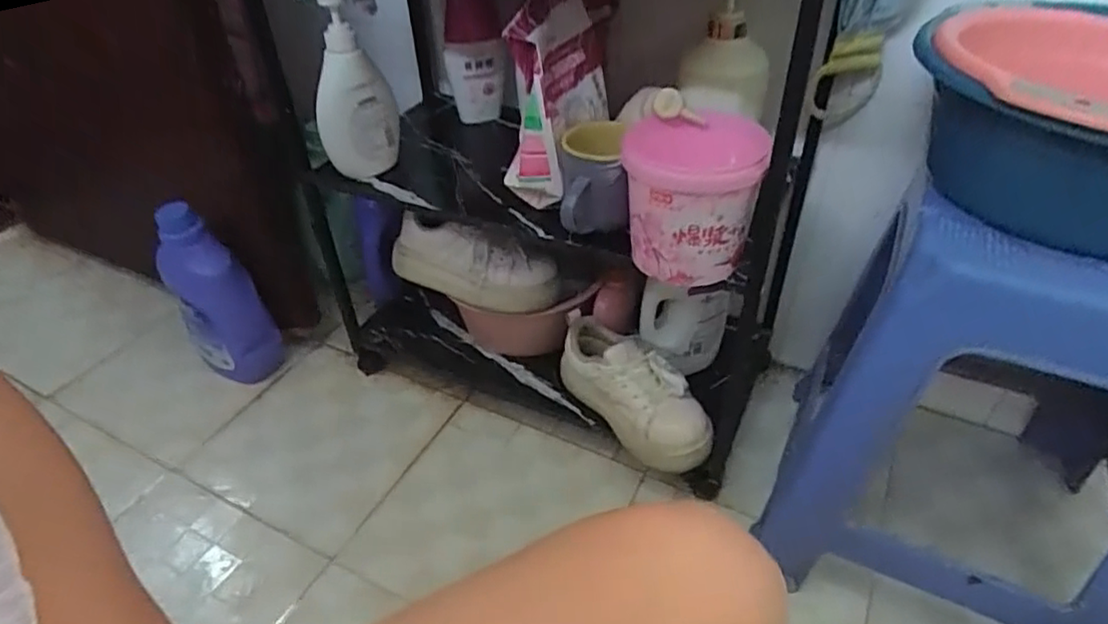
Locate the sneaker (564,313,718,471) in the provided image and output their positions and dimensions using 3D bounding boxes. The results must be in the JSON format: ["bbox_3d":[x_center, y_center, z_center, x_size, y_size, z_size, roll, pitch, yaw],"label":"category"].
[{"bbox_3d":[0.098,0.104,0.850,0.094,0.115,0.253,-29,47,-28],"label":"sneaker"}]

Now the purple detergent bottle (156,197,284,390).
[{"bbox_3d":[-0.513,-0.009,0.985,0.112,0.310,0.106,-29,48,-29],"label":"purple detergent bottle"}]

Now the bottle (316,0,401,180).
[{"bbox_3d":[-0.240,-0.259,0.755,0.095,0.223,0.067,-15,41,-13],"label":"bottle"}]

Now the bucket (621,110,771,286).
[{"bbox_3d":[0.134,-0.116,0.644,0.123,0.124,0.137,2,40,4],"label":"bucket"}]

